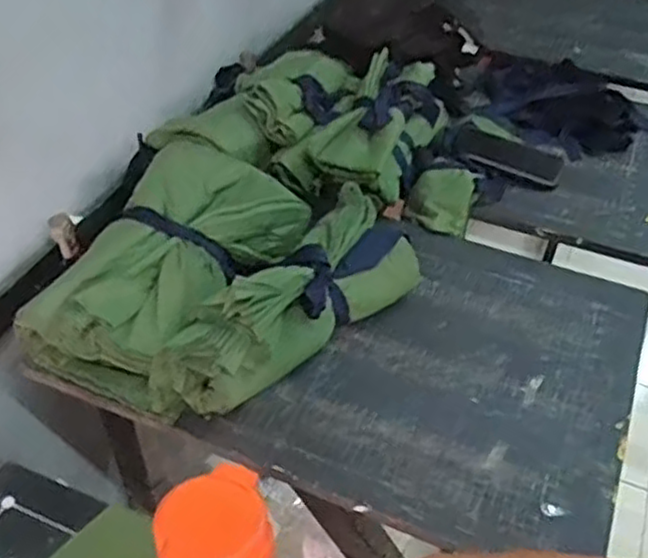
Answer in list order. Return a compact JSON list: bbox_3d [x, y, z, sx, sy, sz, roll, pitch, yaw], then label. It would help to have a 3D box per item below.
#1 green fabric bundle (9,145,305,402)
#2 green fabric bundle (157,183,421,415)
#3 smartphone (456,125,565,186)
[{"bbox_3d":[-0.163,-0.020,0.798,0.191,0.079,0.313,19,47,16],"label":"green fabric bundle"},{"bbox_3d":[-0.031,0.018,0.764,0.126,0.108,0.323,30,50,25],"label":"green fabric bundle"},{"bbox_3d":[0.266,-0.177,1.047,0.153,0.006,0.073,22,52,2],"label":"smartphone"}]

